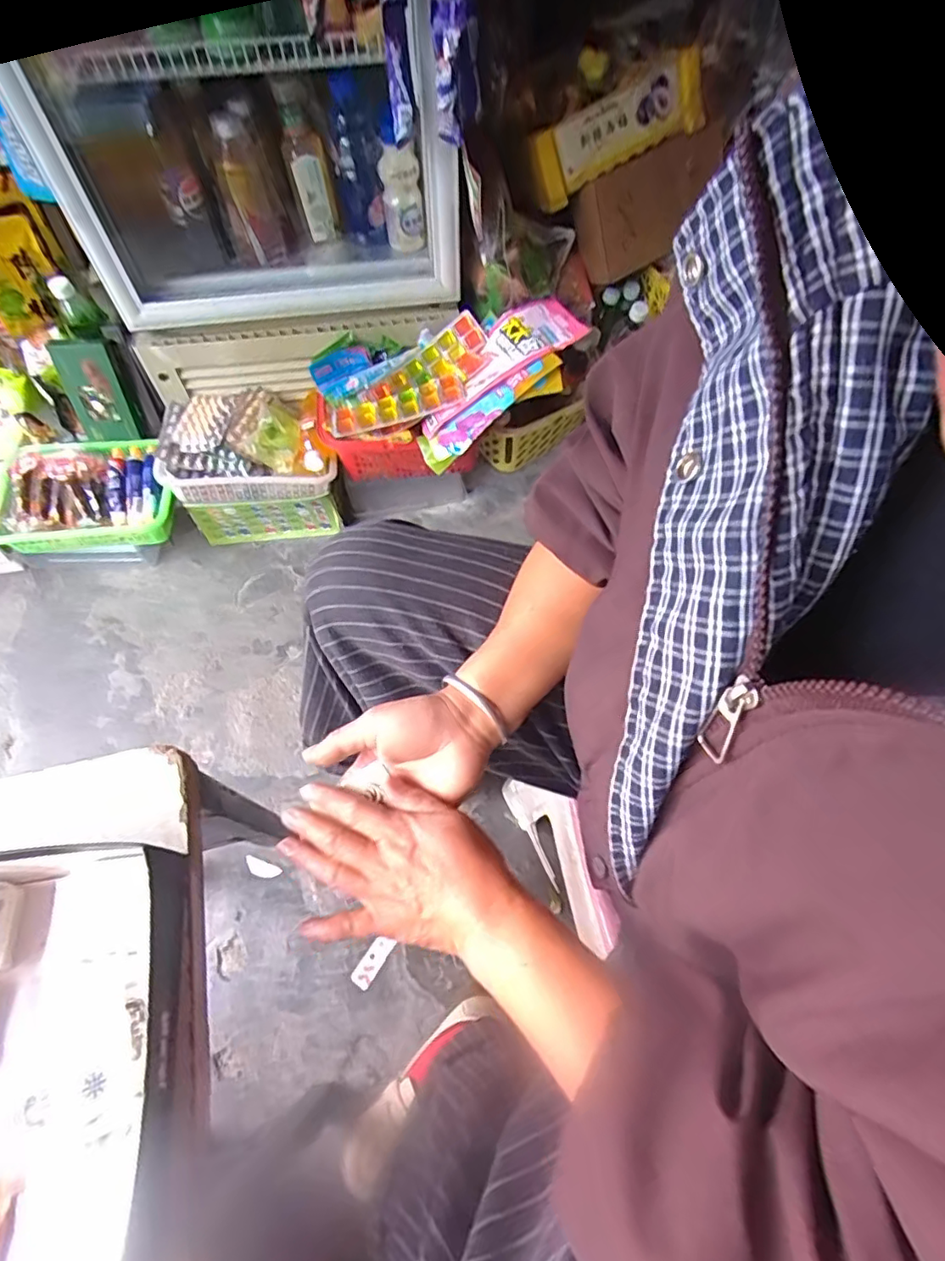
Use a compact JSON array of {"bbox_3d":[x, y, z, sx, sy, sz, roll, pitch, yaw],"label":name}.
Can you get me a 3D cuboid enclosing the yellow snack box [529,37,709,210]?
[{"bbox_3d":[0.214,-0.771,0.896,0.296,0.097,0.055,-32,39,-2],"label":"yellow snack box"}]

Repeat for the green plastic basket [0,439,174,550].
[{"bbox_3d":[-0.642,-0.229,0.971,0.282,0.074,0.187,-9,63,-5],"label":"green plastic basket"}]

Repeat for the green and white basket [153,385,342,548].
[{"bbox_3d":[-0.373,-0.285,1.036,0.274,0.195,0.186,-5,63,-3],"label":"green and white basket"}]

